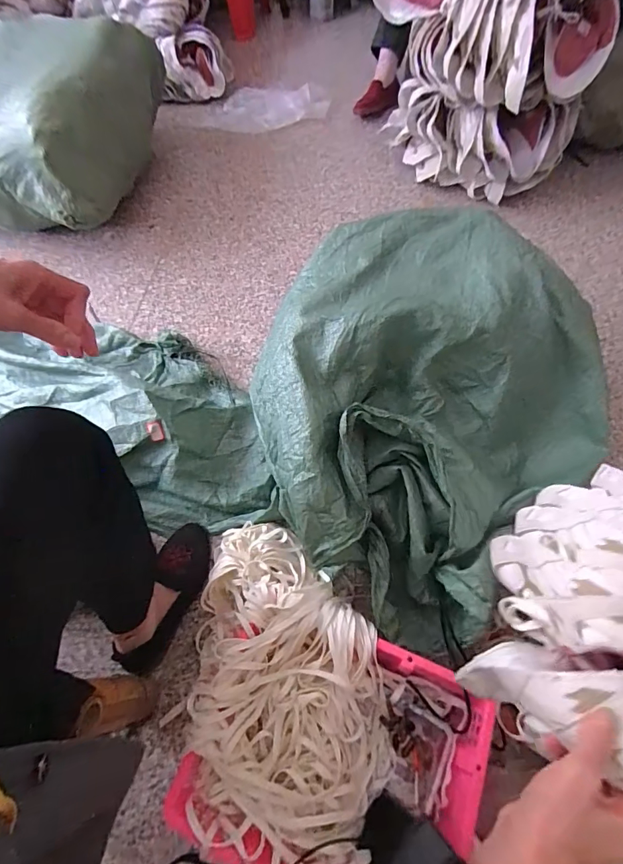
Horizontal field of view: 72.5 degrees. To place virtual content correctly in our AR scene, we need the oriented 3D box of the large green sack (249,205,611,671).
[{"bbox_3d":[0.157,-0.039,0.639,0.502,0.251,0.510,38,68,21],"label":"large green sack"}]

